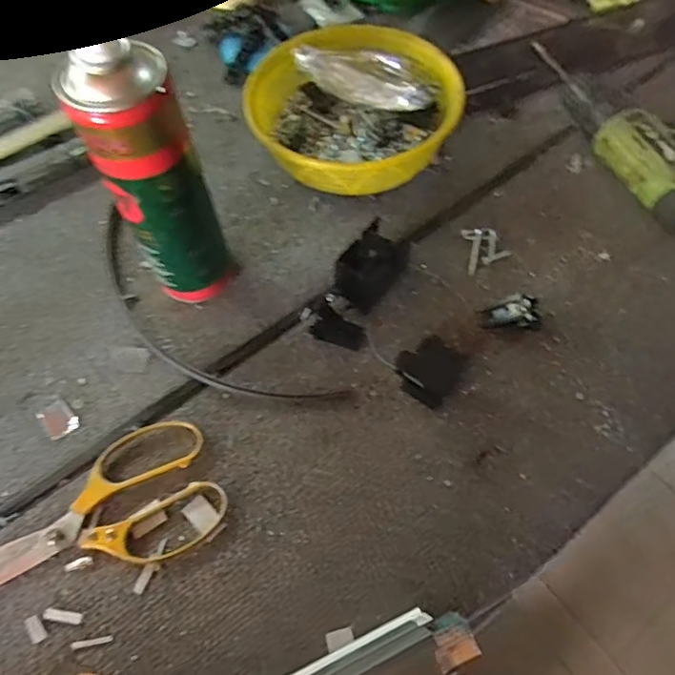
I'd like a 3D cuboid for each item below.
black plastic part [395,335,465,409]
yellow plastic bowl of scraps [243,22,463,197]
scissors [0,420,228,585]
[{"bbox_3d":[0.071,0.024,0.435,0.045,0.033,0.039,31,66,18],"label":"black plastic part"},{"bbox_3d":[0.015,-0.212,0.541,0.188,0.072,0.173,-13,61,-5],"label":"yellow plastic bowl of scraps"},{"bbox_3d":[-0.179,0.128,0.394,0.189,0.008,0.095,-23,63,-11],"label":"scissors"}]

